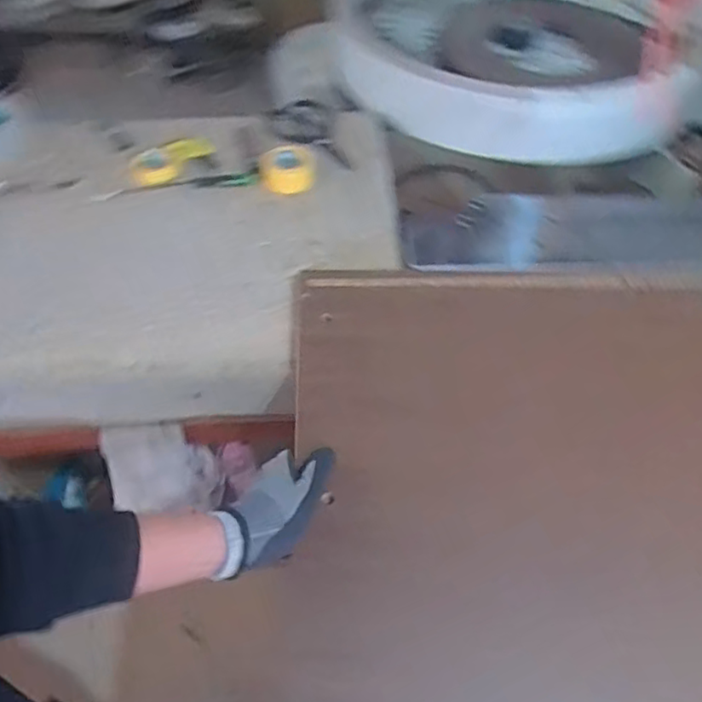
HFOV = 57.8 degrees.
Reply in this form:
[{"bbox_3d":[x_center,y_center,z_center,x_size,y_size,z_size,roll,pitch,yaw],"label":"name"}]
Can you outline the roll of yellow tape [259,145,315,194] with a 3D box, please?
[{"bbox_3d":[-0.093,-0.269,0.929,0.078,0.043,0.078,1,53,-1],"label":"roll of yellow tape"}]

